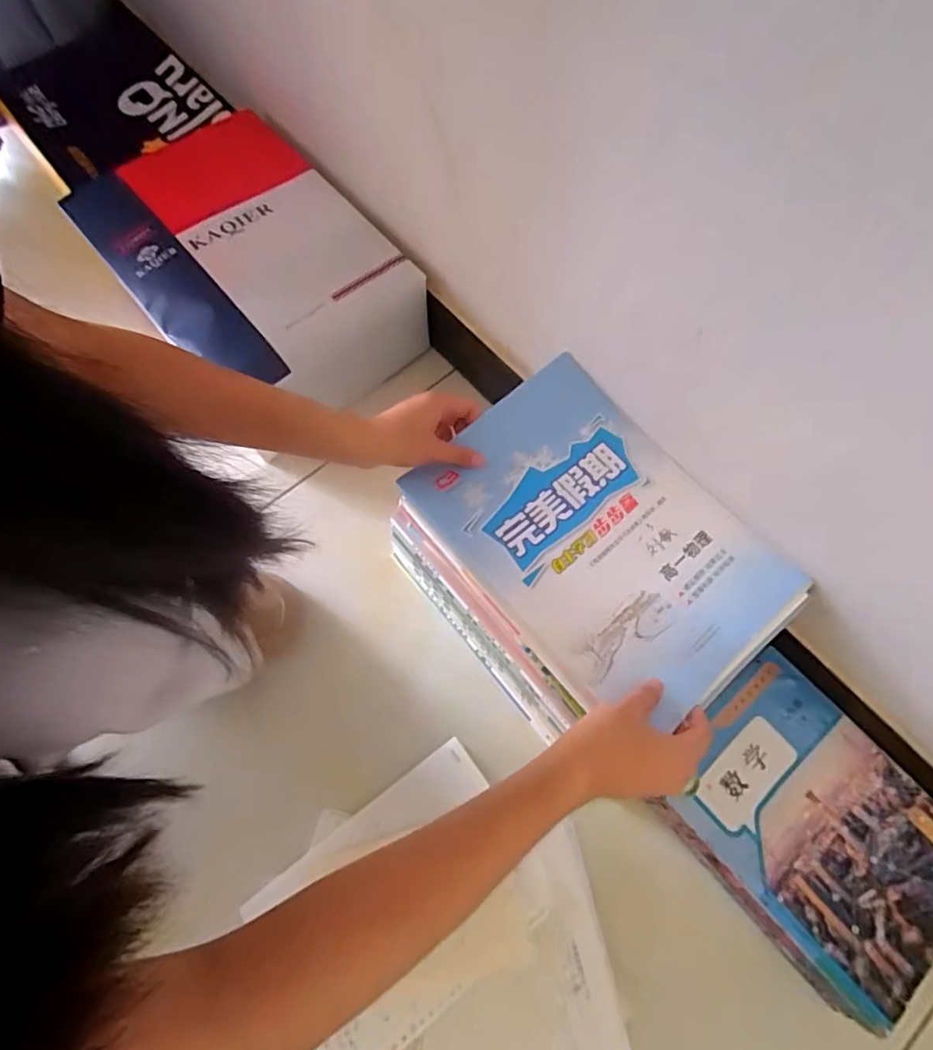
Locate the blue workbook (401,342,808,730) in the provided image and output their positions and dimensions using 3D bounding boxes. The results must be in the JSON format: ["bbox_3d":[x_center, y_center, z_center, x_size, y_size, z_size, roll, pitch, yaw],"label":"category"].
[{"bbox_3d":[0.115,0.006,0.493,0.212,0.014,0.294,-37,74,-17],"label":"blue workbook"}]

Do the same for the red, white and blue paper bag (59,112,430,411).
[{"bbox_3d":[-0.236,-0.278,0.688,0.245,0.146,0.386,-41,76,-15],"label":"red, white and blue paper bag"}]

